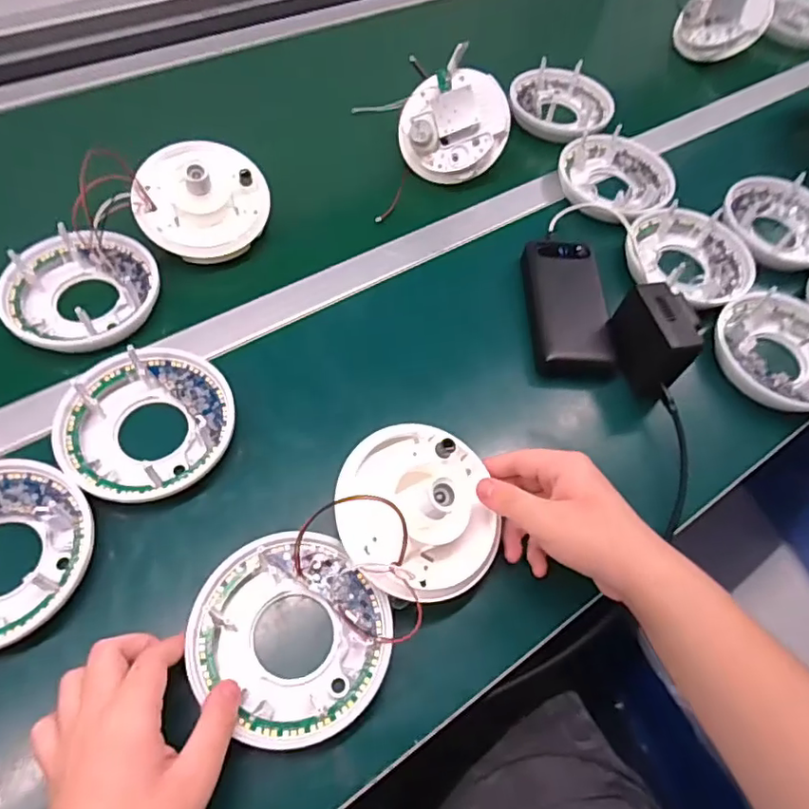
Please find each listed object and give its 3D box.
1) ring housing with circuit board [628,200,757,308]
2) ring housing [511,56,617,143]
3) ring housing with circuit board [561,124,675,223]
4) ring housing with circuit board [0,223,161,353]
[{"bbox_3d":[0.310,-0.165,0.614,0.129,0.035,0.119,29,61,12],"label":"ring housing with circuit board"},{"bbox_3d":[0.206,-0.397,0.746,0.131,0.036,0.118,20,60,6],"label":"ring housing"},{"bbox_3d":[0.249,-0.268,0.672,0.125,0.032,0.145,-14,62,-13],"label":"ring housing with circuit board"},{"bbox_3d":[-0.292,-0.108,0.516,0.129,0.048,0.122,-4,60,-8],"label":"ring housing with circuit board"}]

